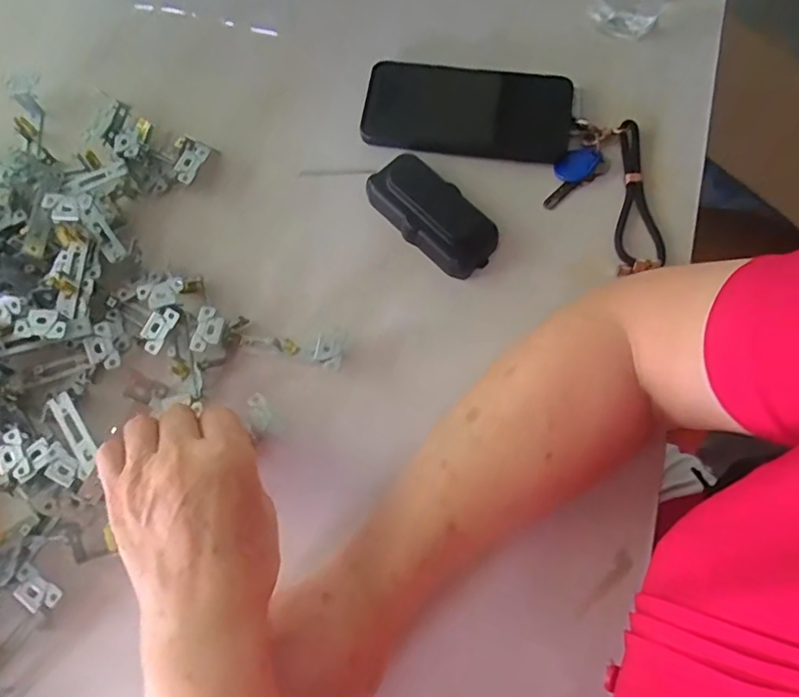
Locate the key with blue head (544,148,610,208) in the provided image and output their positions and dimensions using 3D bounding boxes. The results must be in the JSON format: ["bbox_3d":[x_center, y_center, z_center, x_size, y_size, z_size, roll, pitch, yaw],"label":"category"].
[{"bbox_3d":[0.134,-0.139,0.438,0.062,0.010,0.031,-34,76,-9],"label":"key with blue head"}]

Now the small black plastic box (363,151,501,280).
[{"bbox_3d":[0.026,-0.104,0.425,0.051,0.024,0.106,-43,77,-11],"label":"small black plastic box"}]

